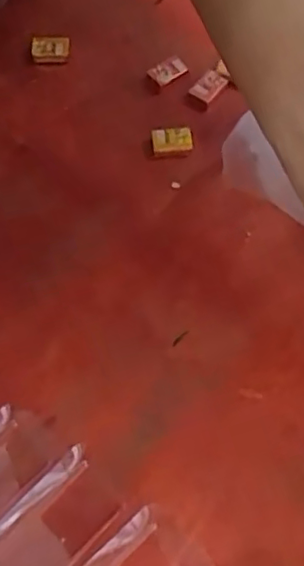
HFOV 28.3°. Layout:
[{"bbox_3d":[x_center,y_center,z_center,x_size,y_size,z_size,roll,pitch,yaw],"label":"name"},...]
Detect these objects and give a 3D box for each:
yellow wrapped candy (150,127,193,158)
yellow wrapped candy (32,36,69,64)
[{"bbox_3d":[0.013,-0.091,0.389,0.025,0.010,0.016,-6,64,-3],"label":"yellow wrapped candy"},{"bbox_3d":[-0.071,-0.163,0.422,0.026,0.007,0.020,-4,64,-2],"label":"yellow wrapped candy"}]

